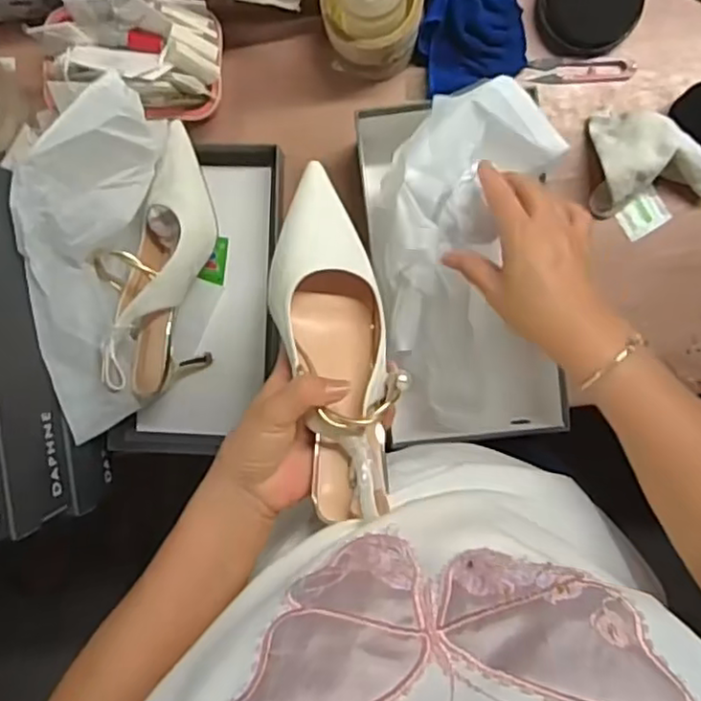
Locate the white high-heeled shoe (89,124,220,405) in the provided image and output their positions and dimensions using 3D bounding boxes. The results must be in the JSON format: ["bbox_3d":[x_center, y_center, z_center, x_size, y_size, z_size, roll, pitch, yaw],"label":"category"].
[{"bbox_3d":[-0.182,-0.080,0.622,0.103,0.073,0.249,7,94,3],"label":"white high-heeled shoe"}]

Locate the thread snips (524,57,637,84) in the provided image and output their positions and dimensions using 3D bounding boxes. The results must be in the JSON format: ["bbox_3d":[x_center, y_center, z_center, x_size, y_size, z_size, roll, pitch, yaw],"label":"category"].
[{"bbox_3d":[0.220,-0.268,0.637,0.100,0.010,0.023,1,94,4],"label":"thread snips"}]

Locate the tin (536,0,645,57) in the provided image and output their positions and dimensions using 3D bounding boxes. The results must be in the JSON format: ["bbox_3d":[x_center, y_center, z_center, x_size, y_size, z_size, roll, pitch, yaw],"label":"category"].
[{"bbox_3d":[0.222,-0.322,0.612,0.089,0.035,0.086,0,94,4],"label":"tin"}]

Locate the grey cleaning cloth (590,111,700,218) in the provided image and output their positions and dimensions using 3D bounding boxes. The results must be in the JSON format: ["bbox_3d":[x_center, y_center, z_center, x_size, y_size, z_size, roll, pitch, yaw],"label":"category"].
[{"bbox_3d":[0.282,-0.182,0.615,0.111,0.051,0.096,-9,93,4],"label":"grey cleaning cloth"}]

